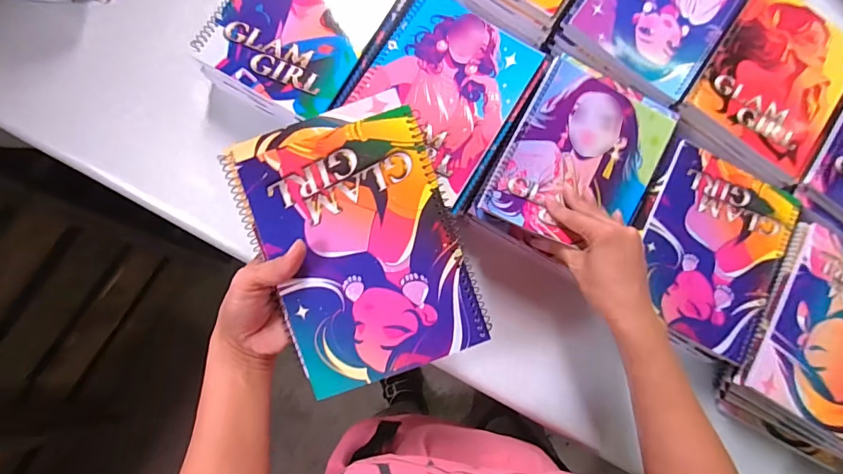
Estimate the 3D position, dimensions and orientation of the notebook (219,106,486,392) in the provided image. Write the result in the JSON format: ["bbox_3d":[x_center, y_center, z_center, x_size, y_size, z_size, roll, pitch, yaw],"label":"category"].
[{"bbox_3d":[-0.049,0.005,0.357,0.153,0.024,0.208,-20,85,-6],"label":"notebook"}]

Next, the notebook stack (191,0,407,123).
[{"bbox_3d":[-0.120,-0.234,0.496,0.154,0.056,0.213,30,82,0],"label":"notebook stack"}]

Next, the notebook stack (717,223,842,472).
[{"bbox_3d":[0.438,0.116,0.497,0.158,0.055,0.230,27,81,-1],"label":"notebook stack"}]

